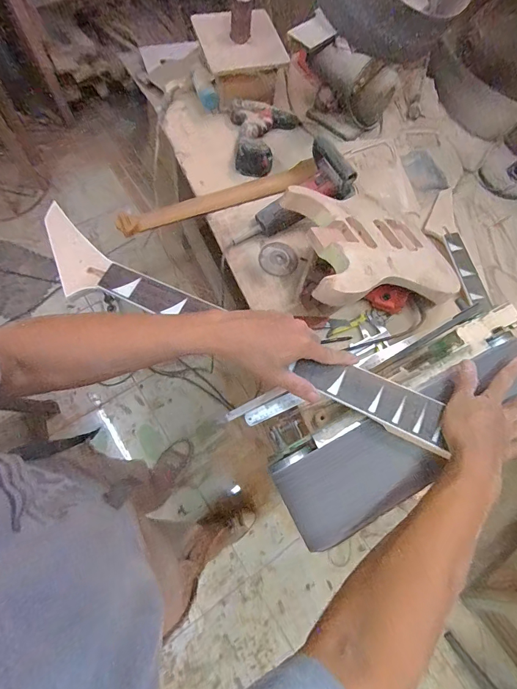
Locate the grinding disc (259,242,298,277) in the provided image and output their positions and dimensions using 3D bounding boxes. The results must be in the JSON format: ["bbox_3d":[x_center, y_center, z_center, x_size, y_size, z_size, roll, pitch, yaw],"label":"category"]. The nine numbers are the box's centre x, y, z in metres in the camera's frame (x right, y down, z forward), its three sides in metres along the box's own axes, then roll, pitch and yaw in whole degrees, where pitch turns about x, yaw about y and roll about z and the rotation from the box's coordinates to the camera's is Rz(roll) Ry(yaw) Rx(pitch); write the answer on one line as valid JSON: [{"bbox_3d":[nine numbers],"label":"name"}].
[{"bbox_3d":[0.046,-0.201,0.849,0.087,0.014,0.091,3,65,-7],"label":"grinding disc"}]

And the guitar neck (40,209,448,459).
[{"bbox_3d":[-0.038,-0.016,0.470,0.583,0.021,0.074,26,74,5],"label":"guitar neck"}]

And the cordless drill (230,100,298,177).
[{"bbox_3d":[0.006,-0.525,0.916,0.181,0.060,0.204,8,71,-2],"label":"cordless drill"}]

